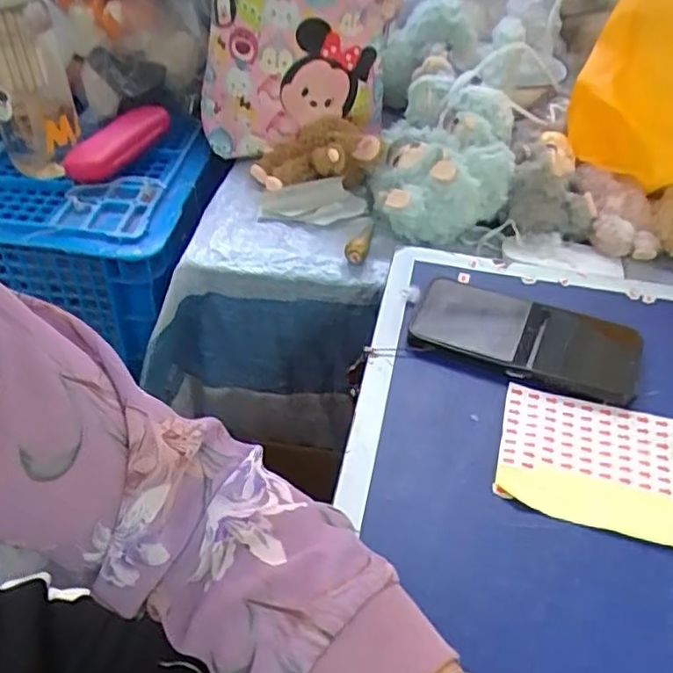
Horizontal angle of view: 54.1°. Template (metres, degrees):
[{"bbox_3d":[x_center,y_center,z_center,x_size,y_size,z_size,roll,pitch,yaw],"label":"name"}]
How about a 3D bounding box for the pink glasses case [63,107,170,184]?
[{"bbox_3d":[-0.229,-0.205,0.697,0.037,0.040,0.126,24,47,22],"label":"pink glasses case"}]

